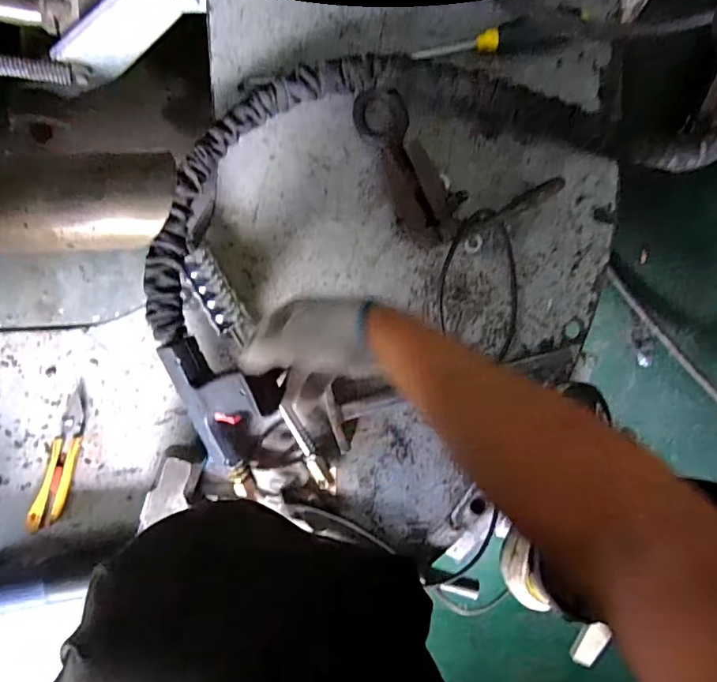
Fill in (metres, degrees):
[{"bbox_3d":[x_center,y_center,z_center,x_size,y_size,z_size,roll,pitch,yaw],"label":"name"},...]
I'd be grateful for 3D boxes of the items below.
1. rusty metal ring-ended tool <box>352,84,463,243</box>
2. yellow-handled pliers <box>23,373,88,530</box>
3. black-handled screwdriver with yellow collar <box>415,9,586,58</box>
[{"bbox_3d":[0.054,-0.207,0.582,0.064,0.041,0.197,-23,95,1],"label":"rusty metal ring-ended tool"},{"bbox_3d":[-0.372,0.148,0.619,0.037,0.020,0.189,19,95,-3],"label":"yellow-handled pliers"},{"bbox_3d":[0.168,-0.360,0.580,0.200,0.029,0.033,-14,96,0],"label":"black-handled screwdriver with yellow collar"}]

